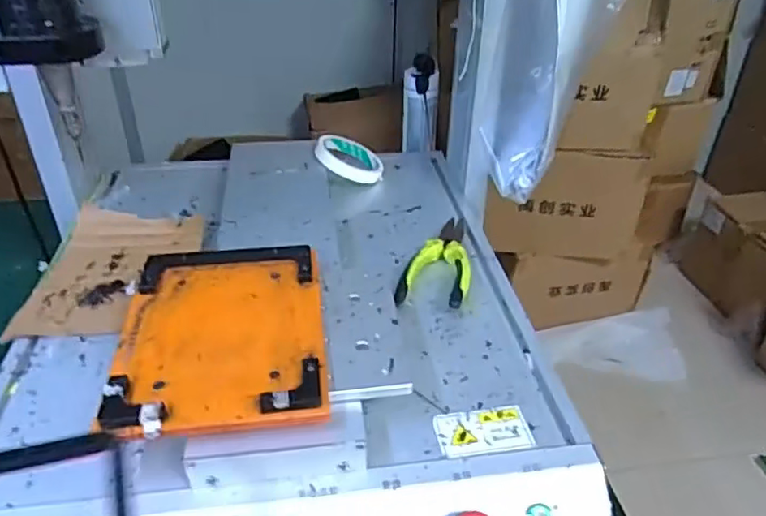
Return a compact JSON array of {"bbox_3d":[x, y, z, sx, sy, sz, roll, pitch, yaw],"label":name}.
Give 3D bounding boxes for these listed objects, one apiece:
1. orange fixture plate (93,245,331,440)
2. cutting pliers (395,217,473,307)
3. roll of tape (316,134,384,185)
[{"bbox_3d":[-0.123,0.052,0.469,0.149,0.015,0.197,-4,35,-8],"label":"orange fixture plate"},{"bbox_3d":[0.064,-0.001,0.622,0.063,0.024,0.156,11,35,14],"label":"cutting pliers"},{"bbox_3d":[-0.044,-0.130,0.778,0.086,0.015,0.086,15,41,-13],"label":"roll of tape"}]

